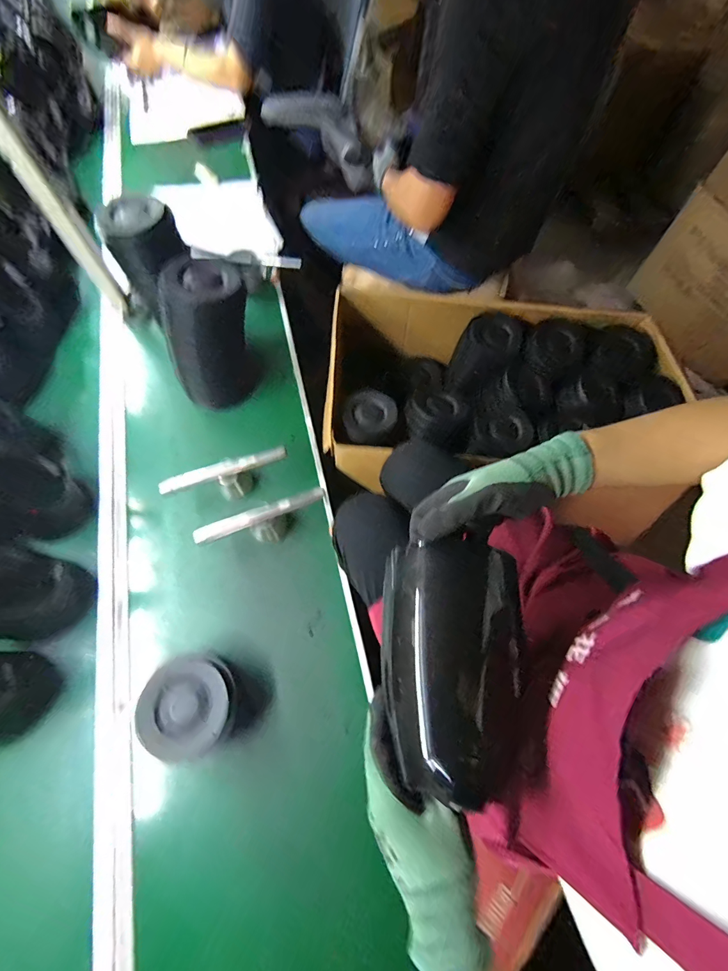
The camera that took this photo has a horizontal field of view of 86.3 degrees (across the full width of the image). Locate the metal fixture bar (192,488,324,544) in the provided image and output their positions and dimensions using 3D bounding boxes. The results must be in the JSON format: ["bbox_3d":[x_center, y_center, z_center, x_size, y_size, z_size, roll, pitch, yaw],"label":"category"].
[{"bbox_3d":[-0.156,0.058,0.614,0.200,0.067,0.040,-18,68,-8],"label":"metal fixture bar"}]

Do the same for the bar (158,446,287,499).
[{"bbox_3d":[-0.221,-0.009,0.642,0.200,0.068,0.042,-15,68,-7],"label":"bar"}]

